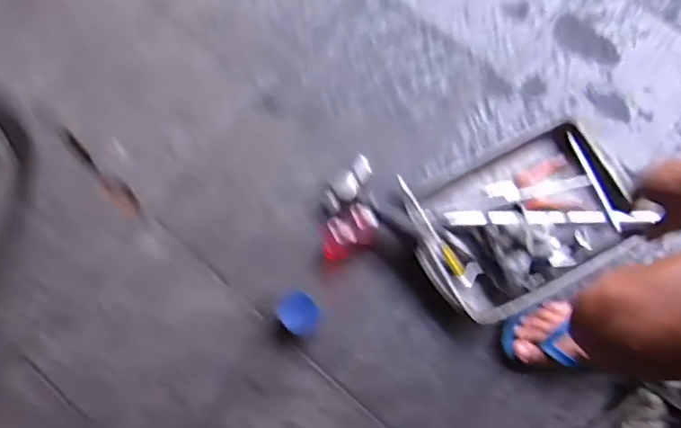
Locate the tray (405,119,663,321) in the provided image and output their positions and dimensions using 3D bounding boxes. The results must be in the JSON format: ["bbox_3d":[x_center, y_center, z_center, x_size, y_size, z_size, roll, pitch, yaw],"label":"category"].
[{"bbox_3d":[0.294,0.000,0.951,0.349,0.074,0.235,-28,77,-6],"label":"tray"}]

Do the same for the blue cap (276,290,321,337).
[{"bbox_3d":[-0.068,0.154,0.923,0.072,0.055,0.059,42,81,10],"label":"blue cap"}]

